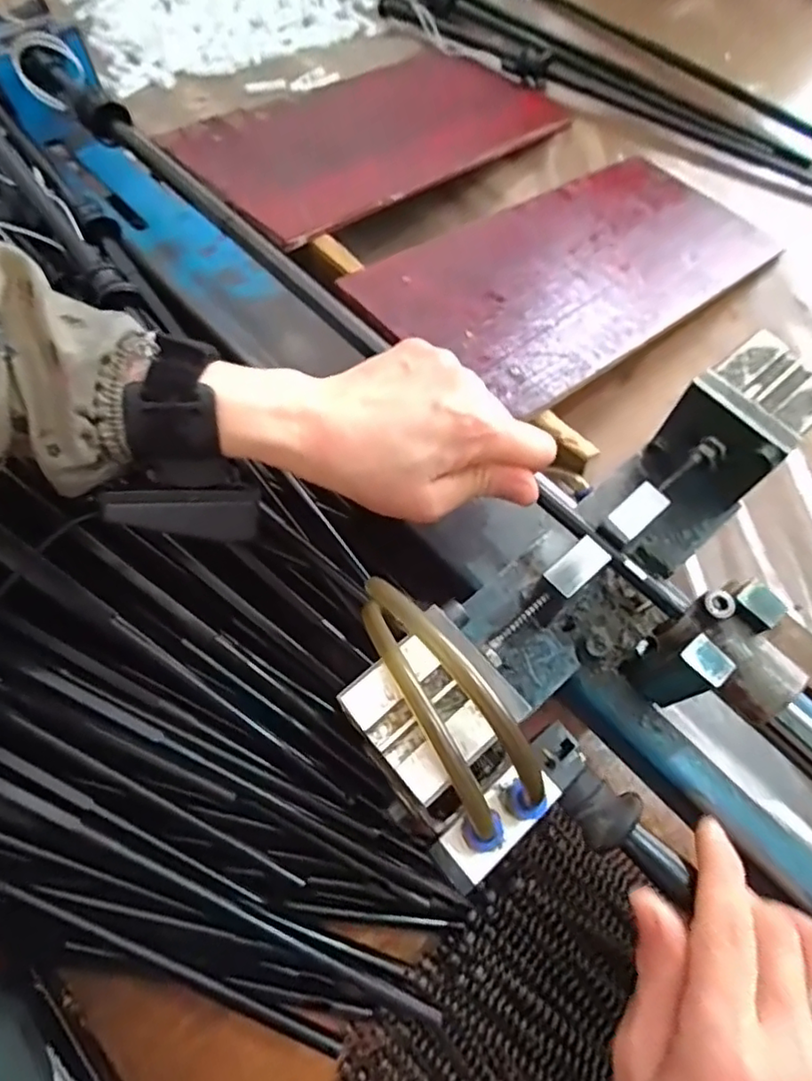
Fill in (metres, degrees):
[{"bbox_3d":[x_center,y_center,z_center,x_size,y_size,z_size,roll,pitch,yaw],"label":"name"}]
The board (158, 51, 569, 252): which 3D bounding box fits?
[{"bbox_3d":[-0.022,-0.365,0.542,0.167,0.017,0.362,40,61,17],"label":"board"}]

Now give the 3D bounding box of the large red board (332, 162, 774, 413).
[{"bbox_3d":[0.139,-0.213,0.474,0.347,0.010,0.168,-33,68,-24],"label":"large red board"}]

